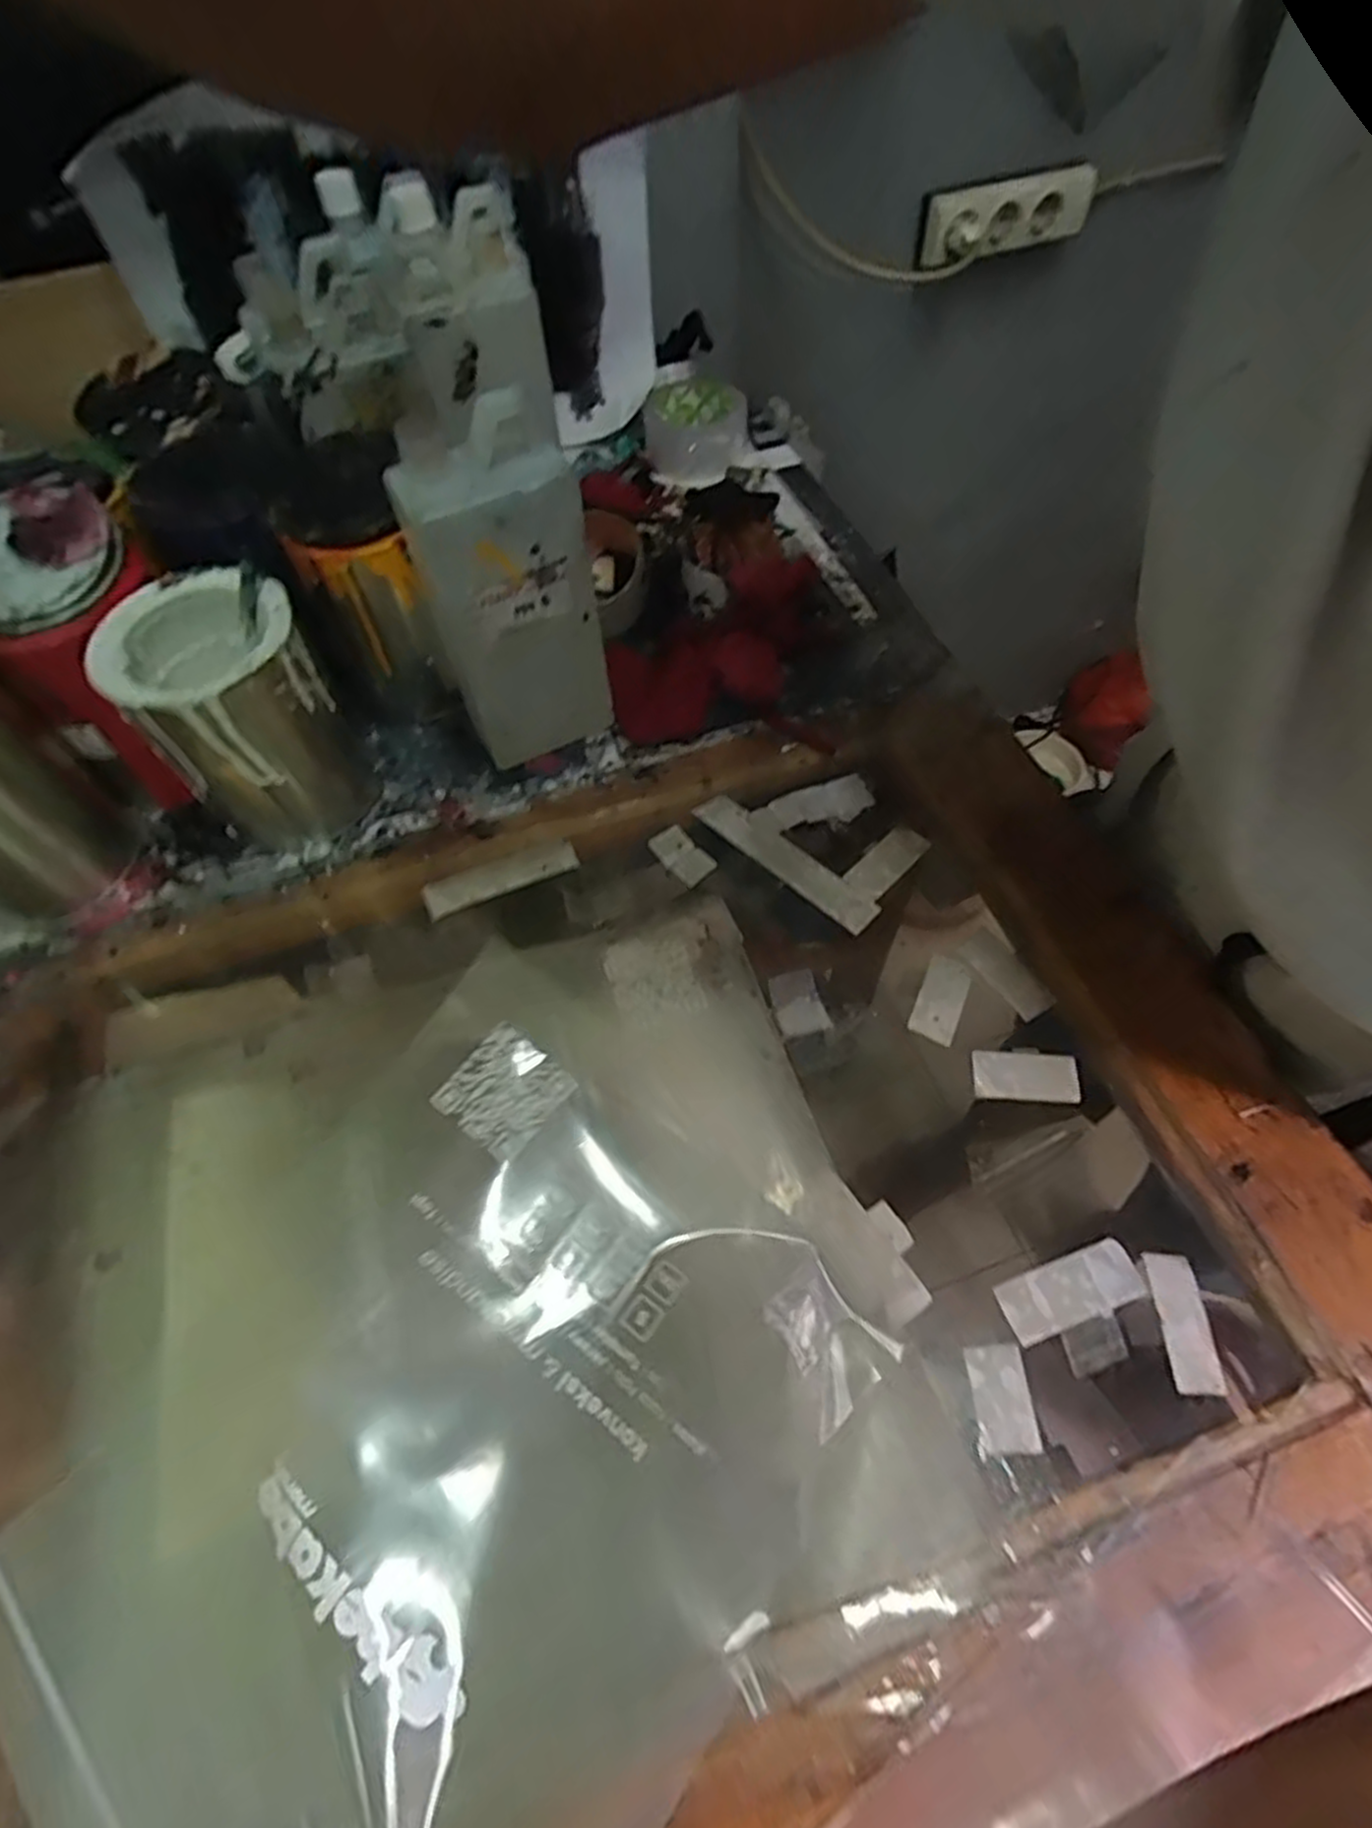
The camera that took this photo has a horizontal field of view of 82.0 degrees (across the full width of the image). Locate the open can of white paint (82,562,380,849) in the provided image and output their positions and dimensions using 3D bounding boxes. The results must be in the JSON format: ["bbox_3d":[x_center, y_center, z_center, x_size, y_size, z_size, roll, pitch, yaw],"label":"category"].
[{"bbox_3d":[-0.279,-0.123,0.503,0.106,0.151,0.103,-1,59,1],"label":"open can of white paint"}]

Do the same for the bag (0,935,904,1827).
[{"bbox_3d":[-0.113,0.220,0.342,0.291,0.058,0.346,35,66,21],"label":"bag"}]

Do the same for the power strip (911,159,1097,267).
[{"bbox_3d":[0.355,-0.777,0.878,0.201,0.060,0.043,-21,60,-10],"label":"power strip"}]

